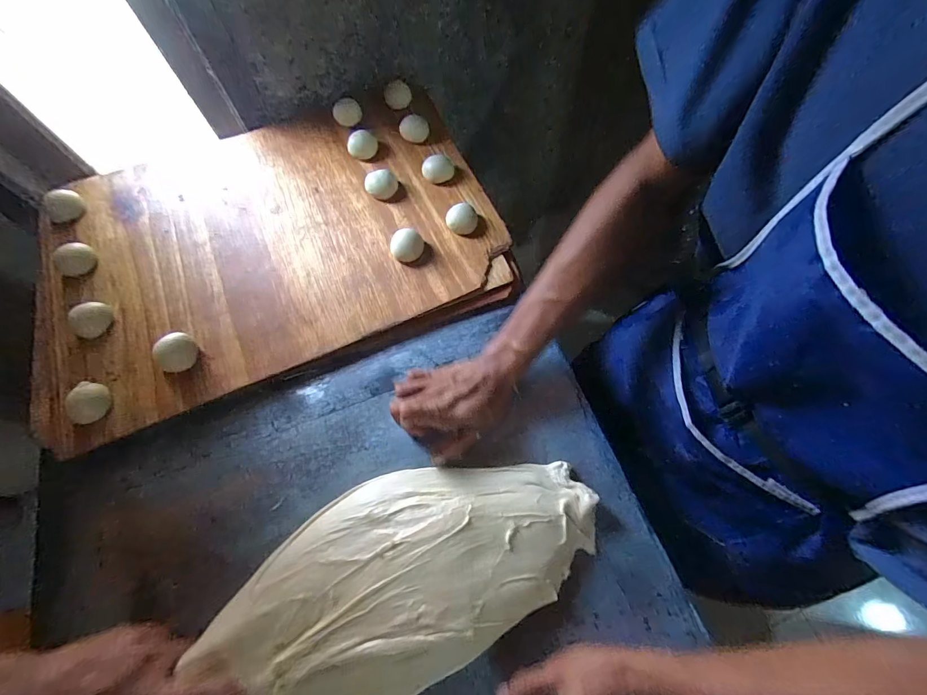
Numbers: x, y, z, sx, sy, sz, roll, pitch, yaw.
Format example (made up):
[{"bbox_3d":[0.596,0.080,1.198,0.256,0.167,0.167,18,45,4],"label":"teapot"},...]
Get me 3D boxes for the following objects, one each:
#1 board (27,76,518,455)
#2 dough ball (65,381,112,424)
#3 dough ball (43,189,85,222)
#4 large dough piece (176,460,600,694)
[{"bbox_3d":[-0.282,-0.174,0.562,0.605,0.031,0.452,-21,69,-6],"label":"board"},{"bbox_3d":[-0.426,0.063,0.460,0.039,0.021,0.044,14,70,7],"label":"dough ball"},{"bbox_3d":[-0.563,-0.200,0.572,0.042,0.022,0.046,-1,68,2],"label":"dough ball"},{"bbox_3d":[-0.051,0.214,0.397,0.360,0.041,0.178,-29,70,-9],"label":"large dough piece"}]

